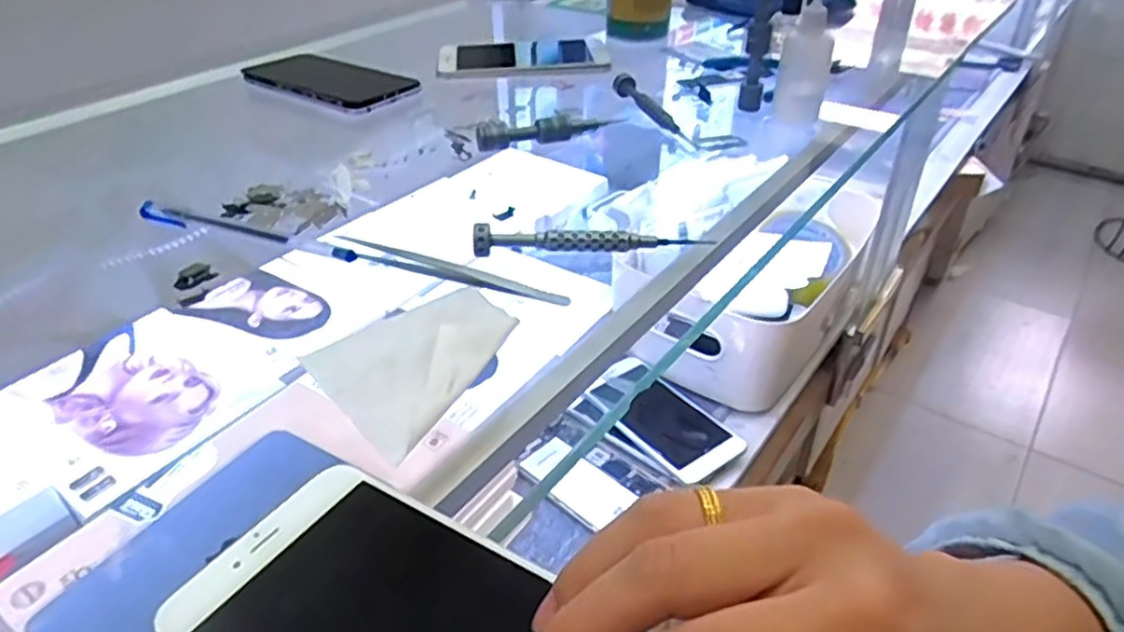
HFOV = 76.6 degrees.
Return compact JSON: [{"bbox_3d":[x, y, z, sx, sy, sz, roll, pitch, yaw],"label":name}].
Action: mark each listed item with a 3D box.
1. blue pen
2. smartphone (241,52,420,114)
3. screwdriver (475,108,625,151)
[{"bbox_3d":[-0.179,-0.048,0.405,0.145,0.007,0.008,12,38,18],"label":"blue pen"},{"bbox_3d":[-0.199,-0.202,0.609,0.148,0.013,0.075,19,41,25],"label":"smartphone"},{"bbox_3d":[-0.009,-0.134,0.508,0.106,0.016,0.016,-10,37,-12],"label":"screwdriver"}]

